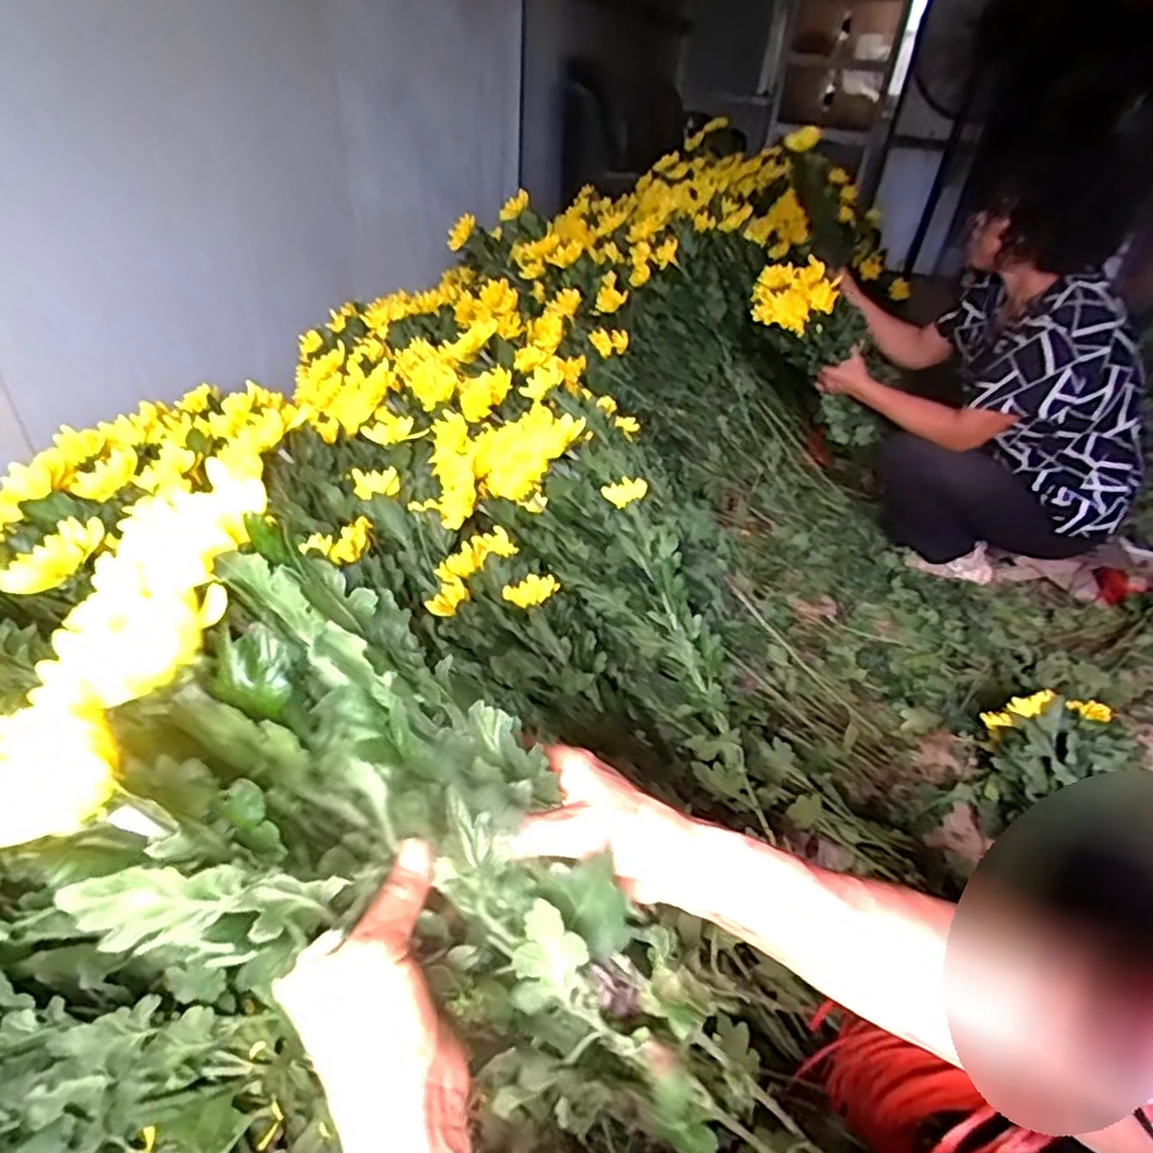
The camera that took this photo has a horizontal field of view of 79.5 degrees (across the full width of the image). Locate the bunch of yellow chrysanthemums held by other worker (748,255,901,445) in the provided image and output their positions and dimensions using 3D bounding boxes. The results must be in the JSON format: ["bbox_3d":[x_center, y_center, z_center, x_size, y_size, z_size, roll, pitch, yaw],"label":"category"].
[{"bbox_3d":[0.494,-0.435,1.347,0.159,0.401,0.174,-39,39,11],"label":"bunch of yellow chrysanthemums held by other worker"}]

